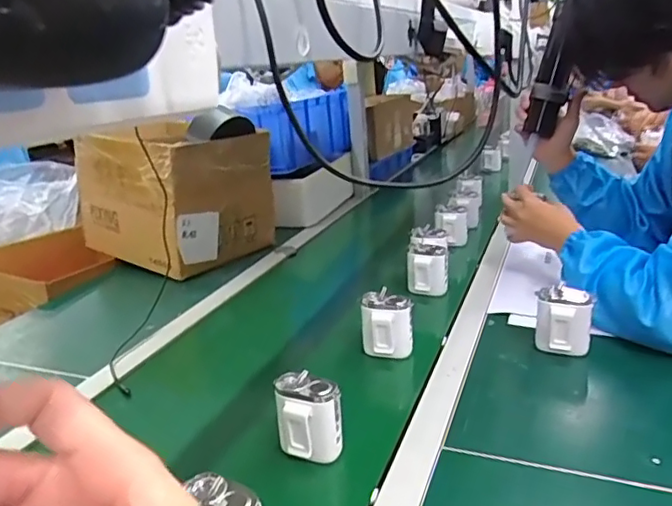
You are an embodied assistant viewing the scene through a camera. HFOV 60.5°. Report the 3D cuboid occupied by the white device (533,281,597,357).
[{"bbox_3d":[0.303,0.095,0.774,0.066,0.088,0.046,-1,19,9],"label":"white device"}]

